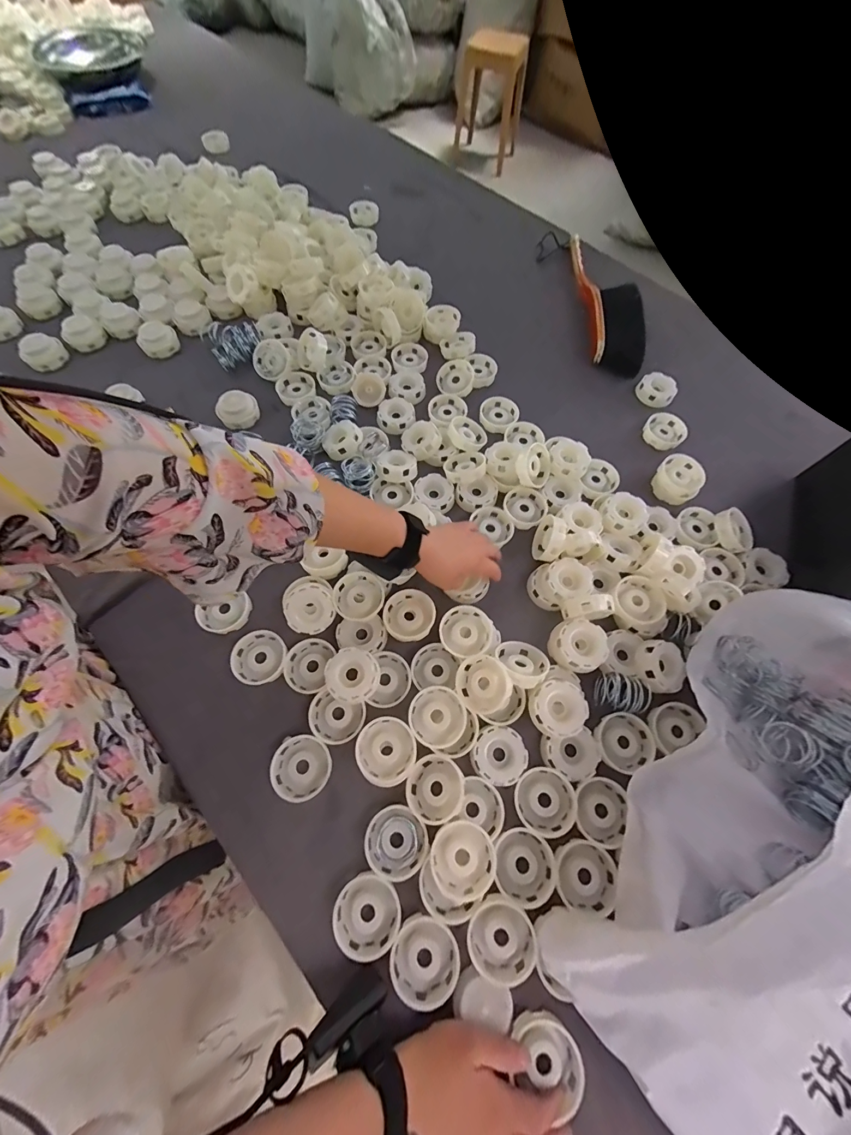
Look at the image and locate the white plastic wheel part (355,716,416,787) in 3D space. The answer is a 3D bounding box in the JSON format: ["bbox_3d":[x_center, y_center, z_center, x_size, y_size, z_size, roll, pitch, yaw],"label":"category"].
[{"bbox_3d":[-0.045,0.212,0.435,0.066,0.024,0.068,1,67,-1],"label":"white plastic wheel part"}]

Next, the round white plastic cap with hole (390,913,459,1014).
[{"bbox_3d":[0.000,0.387,0.373,0.061,0.021,0.069,23,68,8],"label":"round white plastic cap with hole"}]

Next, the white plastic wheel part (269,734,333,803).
[{"bbox_3d":[-0.143,0.231,0.435,0.066,0.013,0.068,1,67,-1],"label":"white plastic wheel part"}]

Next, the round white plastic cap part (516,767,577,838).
[{"bbox_3d":[0.136,0.267,0.433,0.065,0.021,0.067,1,67,-1],"label":"round white plastic cap part"}]

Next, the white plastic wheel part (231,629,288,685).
[{"bbox_3d":[-0.215,0.119,0.490,0.067,0.015,0.068,1,67,-1],"label":"white plastic wheel part"}]

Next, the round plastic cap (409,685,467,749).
[{"bbox_3d":[0.015,0.176,0.446,0.065,0.014,0.066,1,67,-1],"label":"round plastic cap"}]

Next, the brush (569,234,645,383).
[{"bbox_3d":[0.391,-0.591,0.826,0.103,0.059,0.453,3,67,0],"label":"brush"}]

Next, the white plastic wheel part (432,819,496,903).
[{"bbox_3d":[0.038,0.304,0.395,0.062,0.023,0.067,1,67,-1],"label":"white plastic wheel part"}]

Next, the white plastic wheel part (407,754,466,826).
[{"bbox_3d":[0.010,0.247,0.423,0.061,0.027,0.066,1,67,-1],"label":"white plastic wheel part"}]

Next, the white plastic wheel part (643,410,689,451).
[{"bbox_3d":[0.432,-0.247,0.680,0.069,0.019,0.075,36,70,13],"label":"white plastic wheel part"}]

